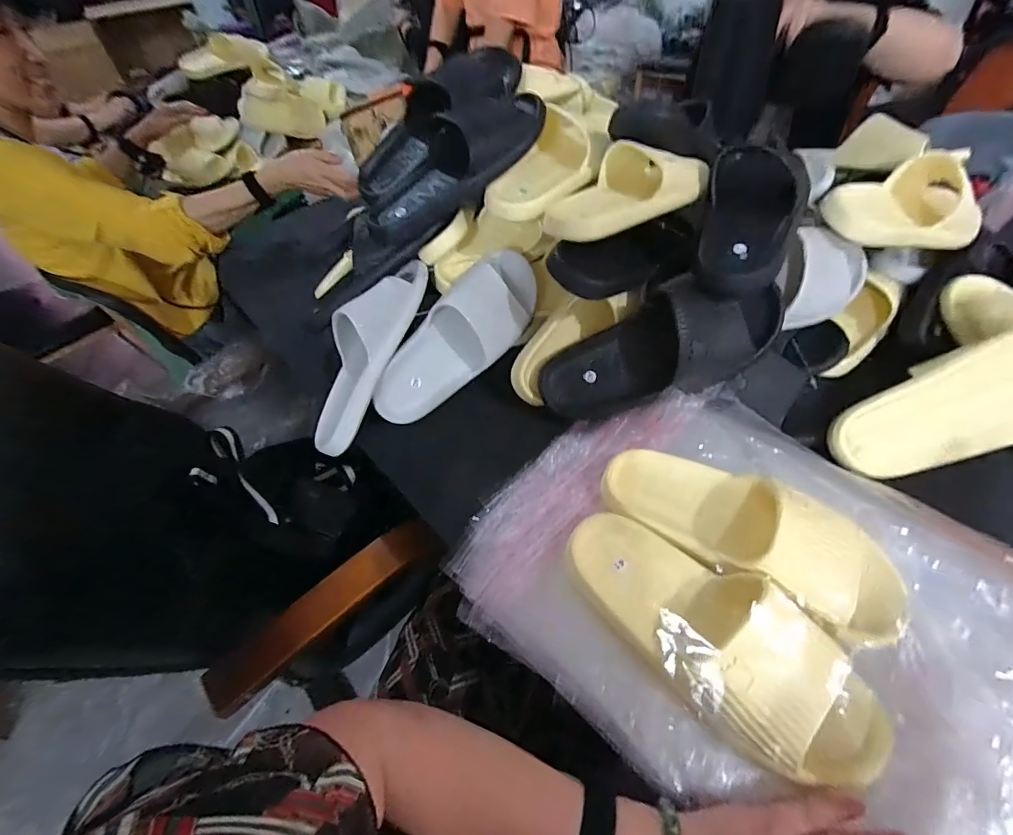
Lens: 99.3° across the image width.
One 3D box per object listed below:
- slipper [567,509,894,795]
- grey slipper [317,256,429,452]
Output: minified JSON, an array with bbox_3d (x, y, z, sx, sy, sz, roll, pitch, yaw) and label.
[{"bbox_3d":[0.163,0.167,0.344,0.099,0.057,0.255,-36,57,-21],"label":"slipper"},{"bbox_3d":[-0.181,-0.083,0.523,0.089,0.067,0.249,23,88,22],"label":"grey slipper"}]

